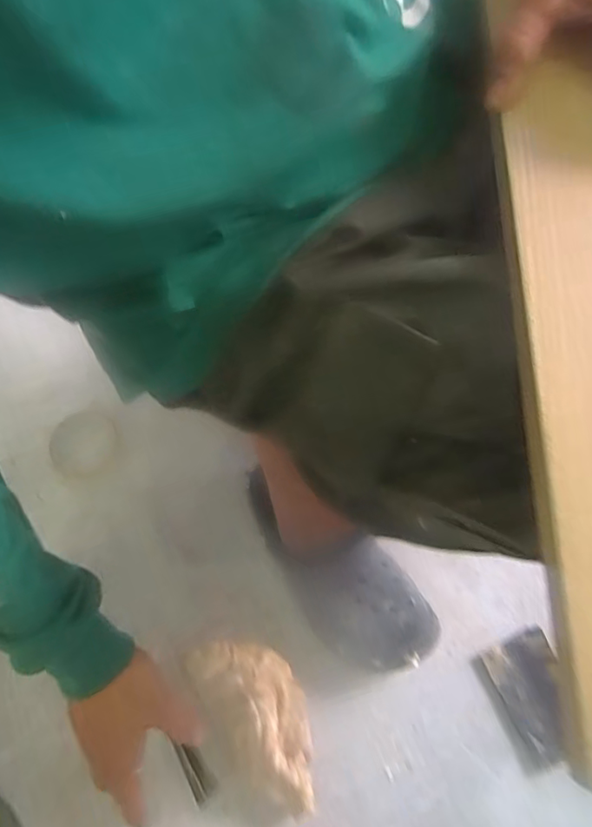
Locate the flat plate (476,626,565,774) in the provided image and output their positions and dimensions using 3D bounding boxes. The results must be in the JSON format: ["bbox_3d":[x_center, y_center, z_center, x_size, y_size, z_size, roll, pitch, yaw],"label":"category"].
[{"bbox_3d":[0.237,0.283,0.568,0.071,0.012,0.112,-18,68,-8],"label":"flat plate"}]

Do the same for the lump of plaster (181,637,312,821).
[{"bbox_3d":[-0.035,0.295,0.548,0.090,0.047,0.170,-30,70,-12],"label":"lump of plaster"}]

